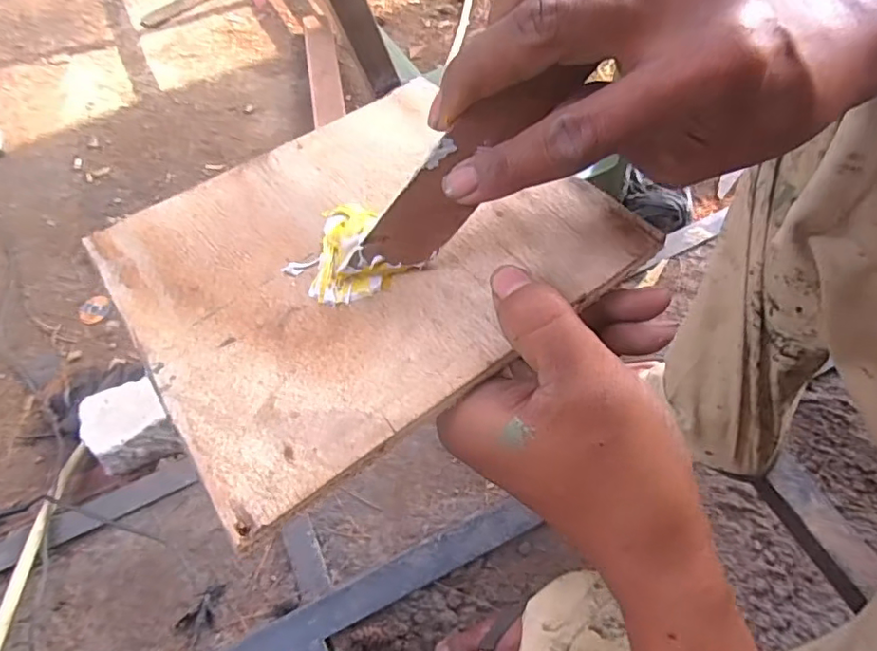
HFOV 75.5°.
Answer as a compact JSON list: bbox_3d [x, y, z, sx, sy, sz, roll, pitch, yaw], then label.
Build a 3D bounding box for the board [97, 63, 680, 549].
[{"bbox_3d":[-0.031,-0.036,0.232,0.184,0.009,0.156,-33,60,-20],"label":"board"}]

